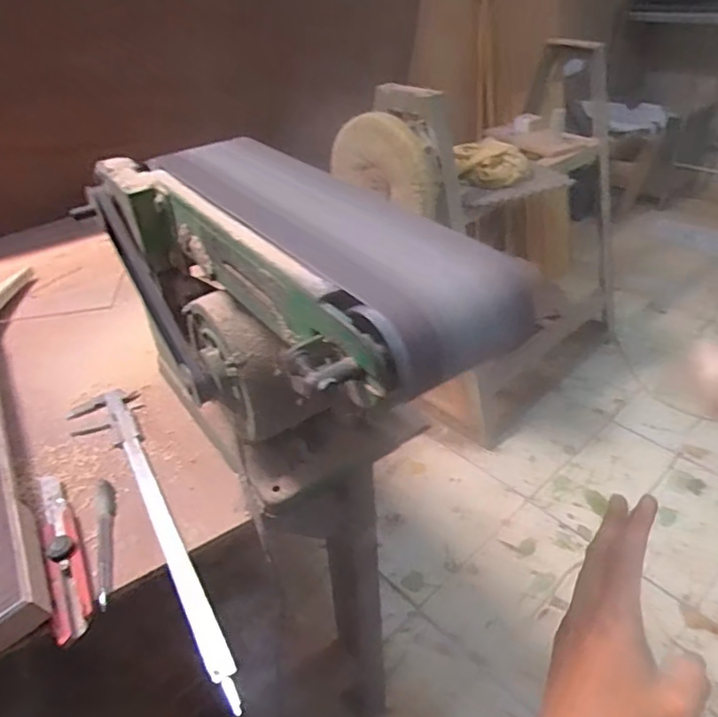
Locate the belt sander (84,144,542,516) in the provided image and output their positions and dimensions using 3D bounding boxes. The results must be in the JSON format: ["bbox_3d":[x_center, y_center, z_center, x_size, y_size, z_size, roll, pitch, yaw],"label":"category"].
[{"bbox_3d":[-0.068,-0.013,0.533,0.172,0.275,0.426,-31,45,-31],"label":"belt sander"}]

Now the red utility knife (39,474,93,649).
[{"bbox_3d":[-0.270,0.169,0.523,0.029,0.021,0.194,-21,41,-22],"label":"red utility knife"}]

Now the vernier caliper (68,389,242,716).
[{"bbox_3d":[-0.205,0.150,0.555,0.065,0.020,0.417,-24,41,-21],"label":"vernier caliper"}]

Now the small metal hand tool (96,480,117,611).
[{"bbox_3d":[-0.233,0.165,0.529,0.018,0.010,0.141,-14,39,-13],"label":"small metal hand tool"}]

